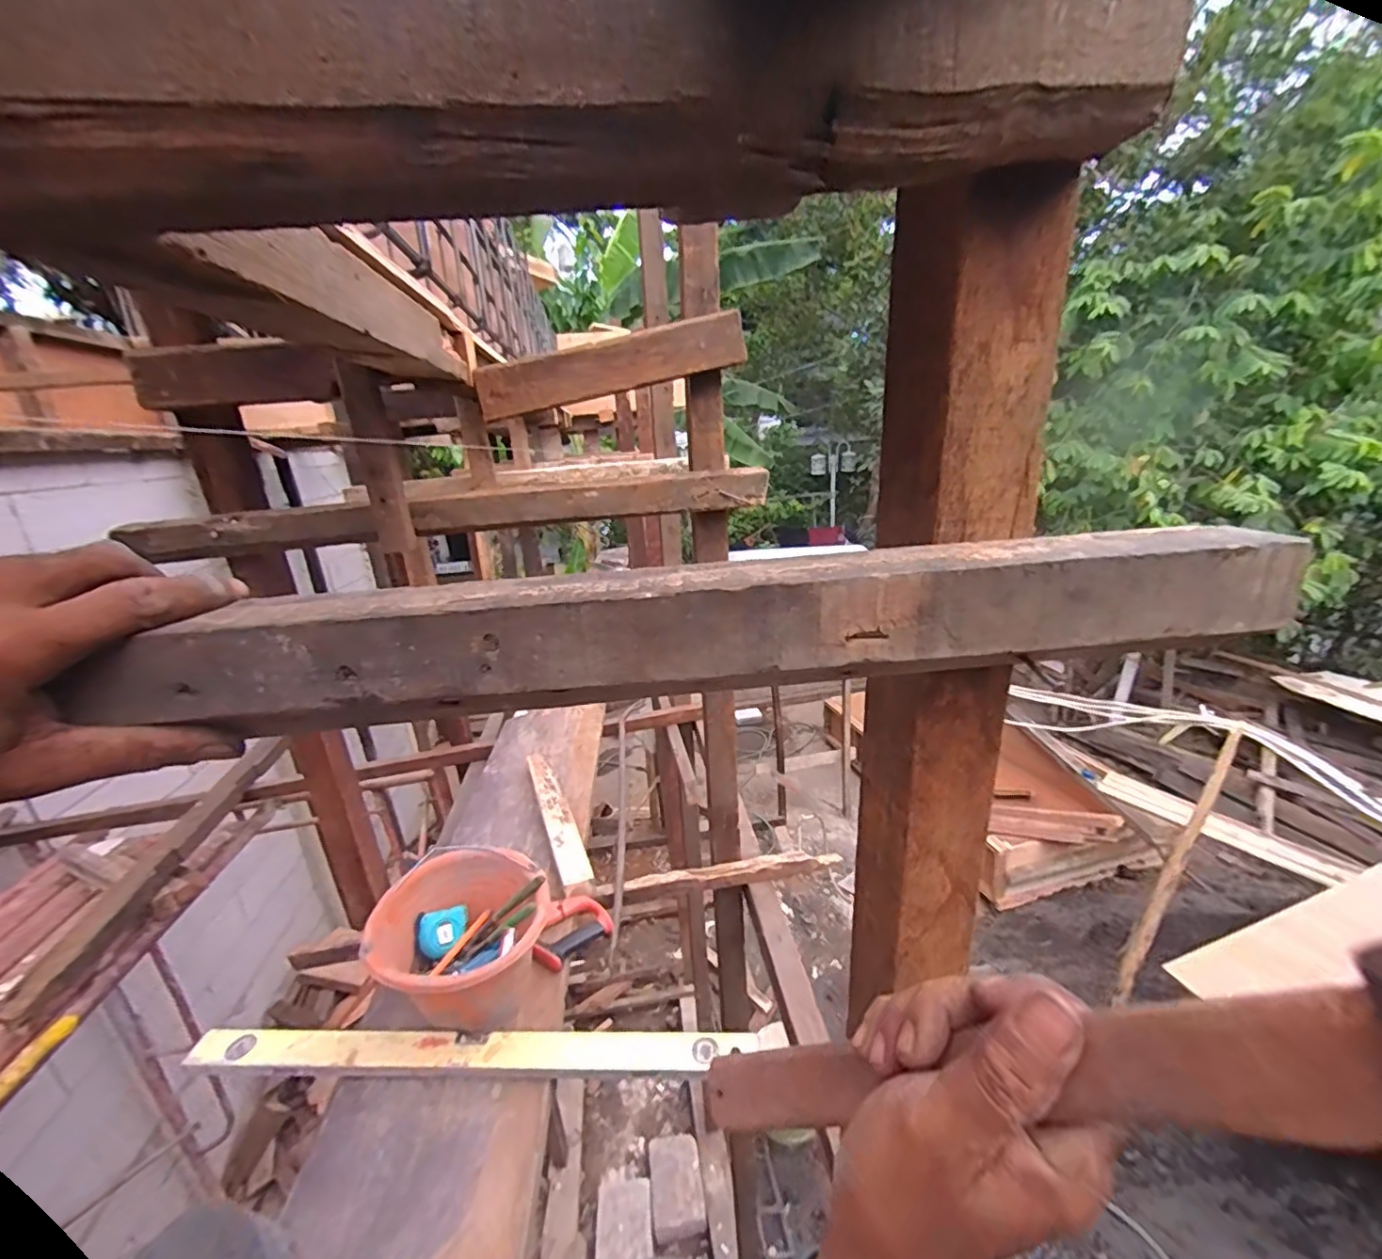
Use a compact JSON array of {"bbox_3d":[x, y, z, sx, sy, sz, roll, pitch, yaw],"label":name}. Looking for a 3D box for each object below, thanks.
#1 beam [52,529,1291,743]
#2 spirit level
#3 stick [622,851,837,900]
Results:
[{"bbox_3d":[0.019,0.000,0.259,0.481,0.064,0.035,-5,19,-4],"label":"beam"},{"bbox_3d":[-0.311,0.586,0.821,0.786,0.023,0.046,-3,19,4],"label":"spirit level"},{"bbox_3d":[0.072,0.500,1.198,0.409,0.046,0.043,-6,19,-5],"label":"stick"}]

